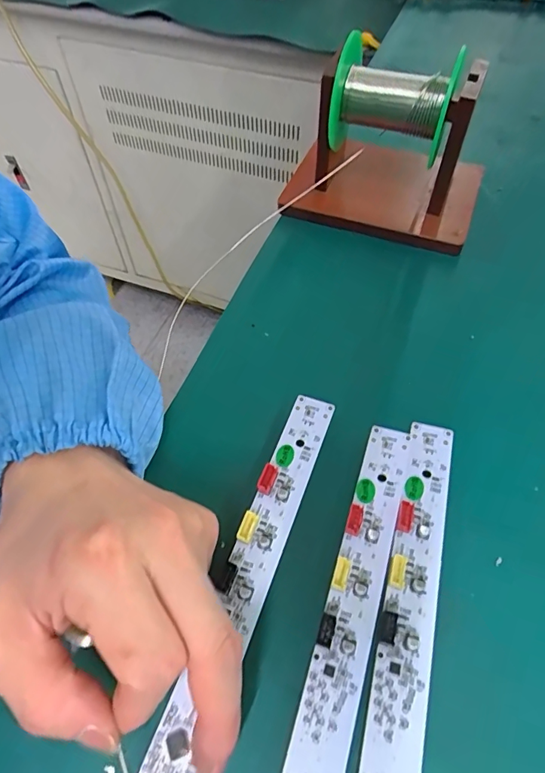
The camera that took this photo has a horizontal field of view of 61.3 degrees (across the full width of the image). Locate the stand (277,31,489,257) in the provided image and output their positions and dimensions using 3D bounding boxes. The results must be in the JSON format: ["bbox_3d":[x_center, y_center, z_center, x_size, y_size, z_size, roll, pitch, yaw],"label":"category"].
[{"bbox_3d":[0.086,-0.175,0.334,0.135,0.101,0.106,19,59,13],"label":"stand"}]

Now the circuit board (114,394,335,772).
[{"bbox_3d":[-0.030,0.118,0.178,0.026,0.009,0.280,17,58,13],"label":"circuit board"}]

